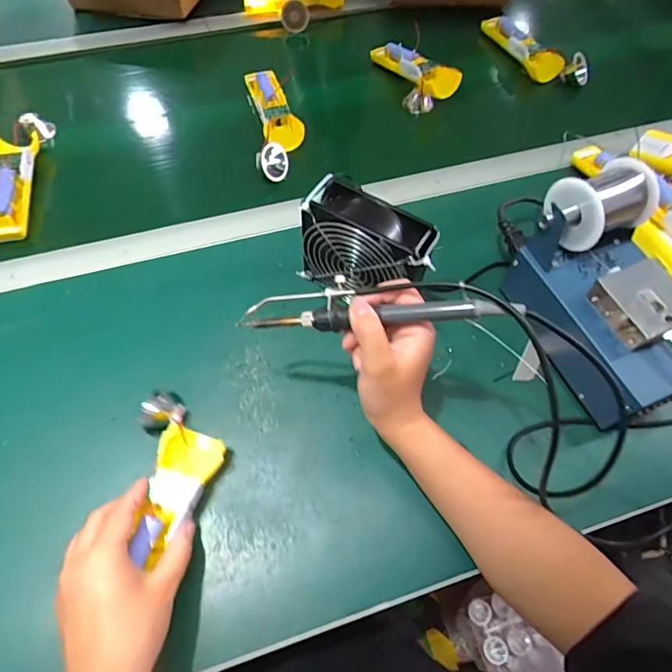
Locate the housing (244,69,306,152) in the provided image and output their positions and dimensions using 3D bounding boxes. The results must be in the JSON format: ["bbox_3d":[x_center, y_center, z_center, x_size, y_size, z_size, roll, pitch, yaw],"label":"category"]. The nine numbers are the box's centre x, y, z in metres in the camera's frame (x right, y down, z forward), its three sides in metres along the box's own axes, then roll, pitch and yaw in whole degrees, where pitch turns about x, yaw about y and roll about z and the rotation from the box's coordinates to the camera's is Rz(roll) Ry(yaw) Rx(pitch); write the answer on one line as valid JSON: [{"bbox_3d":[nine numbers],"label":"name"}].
[{"bbox_3d":[-0.086,-0.322,0.641,0.052,0.023,0.163,-14,62,-9],"label":"housing"}]

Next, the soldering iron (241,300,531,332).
[{"bbox_3d":[0.027,-0.015,0.342,0.206,0.022,0.021,-3,60,14],"label":"soldering iron"}]

